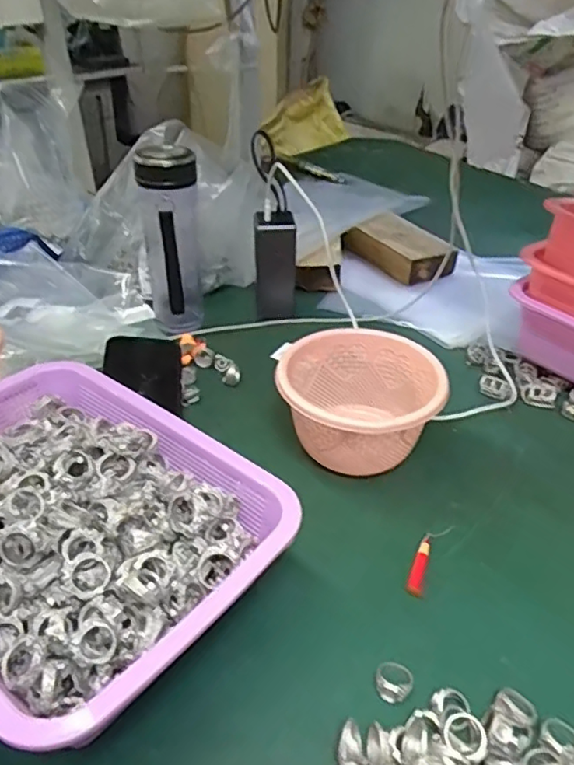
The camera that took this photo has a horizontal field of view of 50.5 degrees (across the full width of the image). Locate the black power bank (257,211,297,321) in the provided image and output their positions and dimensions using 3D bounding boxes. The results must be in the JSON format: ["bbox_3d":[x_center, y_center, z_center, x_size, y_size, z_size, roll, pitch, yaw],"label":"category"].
[{"bbox_3d":[-0.015,-0.143,0.763,0.048,0.131,0.037,-1,36,-1],"label":"black power bank"}]

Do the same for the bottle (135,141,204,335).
[{"bbox_3d":[-0.135,-0.163,0.717,0.071,0.210,0.086,-7,37,-9],"label":"bottle"}]

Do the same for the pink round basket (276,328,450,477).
[{"bbox_3d":[0.068,0.025,0.564,0.146,0.089,0.132,14,39,19],"label":"pink round basket"}]

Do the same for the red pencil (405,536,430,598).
[{"bbox_3d":[0.104,0.142,0.474,0.011,0.004,0.055,13,38,18],"label":"red pencil"}]

